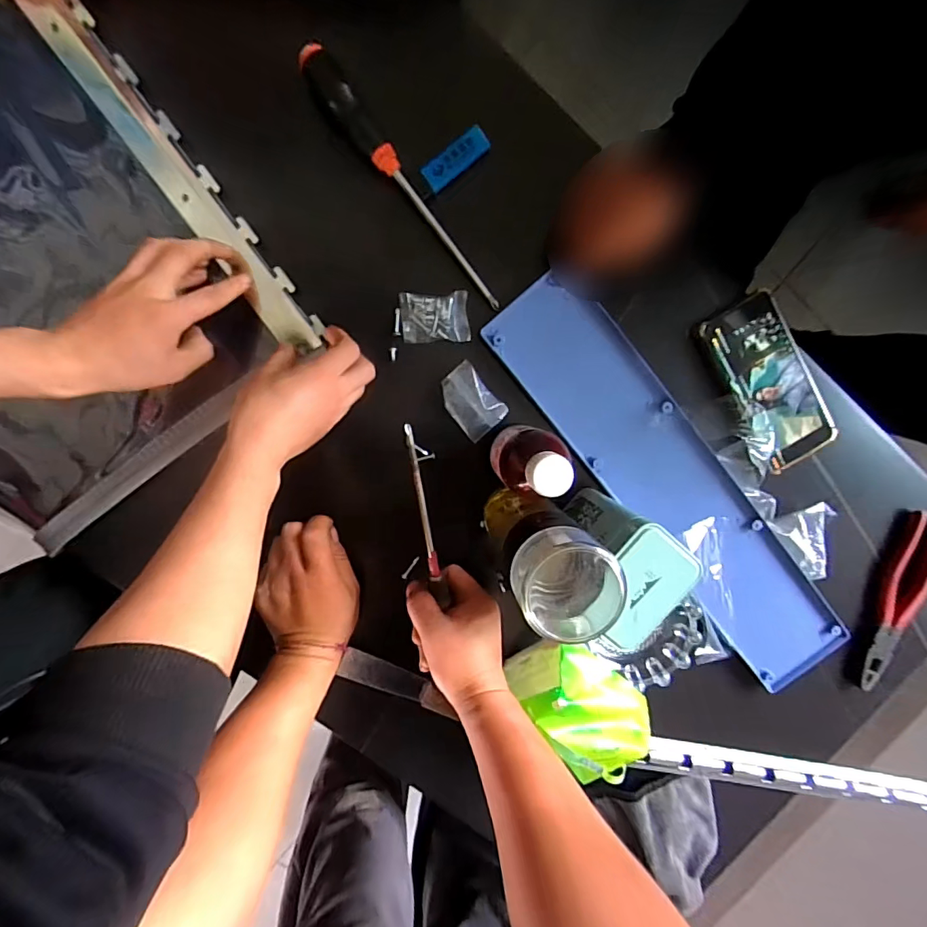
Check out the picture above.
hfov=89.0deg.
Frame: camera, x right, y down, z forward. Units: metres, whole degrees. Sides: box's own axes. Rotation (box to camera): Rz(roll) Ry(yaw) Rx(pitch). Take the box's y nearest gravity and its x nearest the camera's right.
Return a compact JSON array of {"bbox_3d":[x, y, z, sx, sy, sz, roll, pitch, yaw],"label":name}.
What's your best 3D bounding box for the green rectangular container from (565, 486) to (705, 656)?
[{"bbox_3d":[0.122,0.081,0.404,0.068,0.130,0.087,40,92,-8],"label":"green rectangular container"}]

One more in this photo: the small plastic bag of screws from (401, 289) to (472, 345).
[{"bbox_3d":[-0.026,-0.134,0.431,0.061,0.009,0.044,-3,97,-4],"label":"small plastic bag of screws"}]

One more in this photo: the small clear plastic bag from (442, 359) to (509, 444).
[{"bbox_3d":[0.008,-0.058,0.449,0.044,0.010,0.066,-40,98,1],"label":"small clear plastic bag"}]

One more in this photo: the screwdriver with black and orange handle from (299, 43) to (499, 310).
[{"bbox_3d":[-0.052,-0.236,0.405,0.027,0.026,0.245,-38,98,1],"label":"screwdriver with black and orange handle"}]

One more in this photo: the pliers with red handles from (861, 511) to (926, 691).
[{"bbox_3d":[0.482,0.154,0.515,0.055,0.028,0.199,10,96,-6],"label":"pliers with red handles"}]

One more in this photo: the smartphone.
[{"bbox_3d":[0.301,-0.081,0.463,0.078,0.016,0.169,-33,98,0],"label":"smartphone"}]

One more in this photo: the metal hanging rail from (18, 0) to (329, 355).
[{"bbox_3d":[-0.274,-0.292,0.391,0.040,0.015,0.466,-36,98,0],"label":"metal hanging rail"}]

